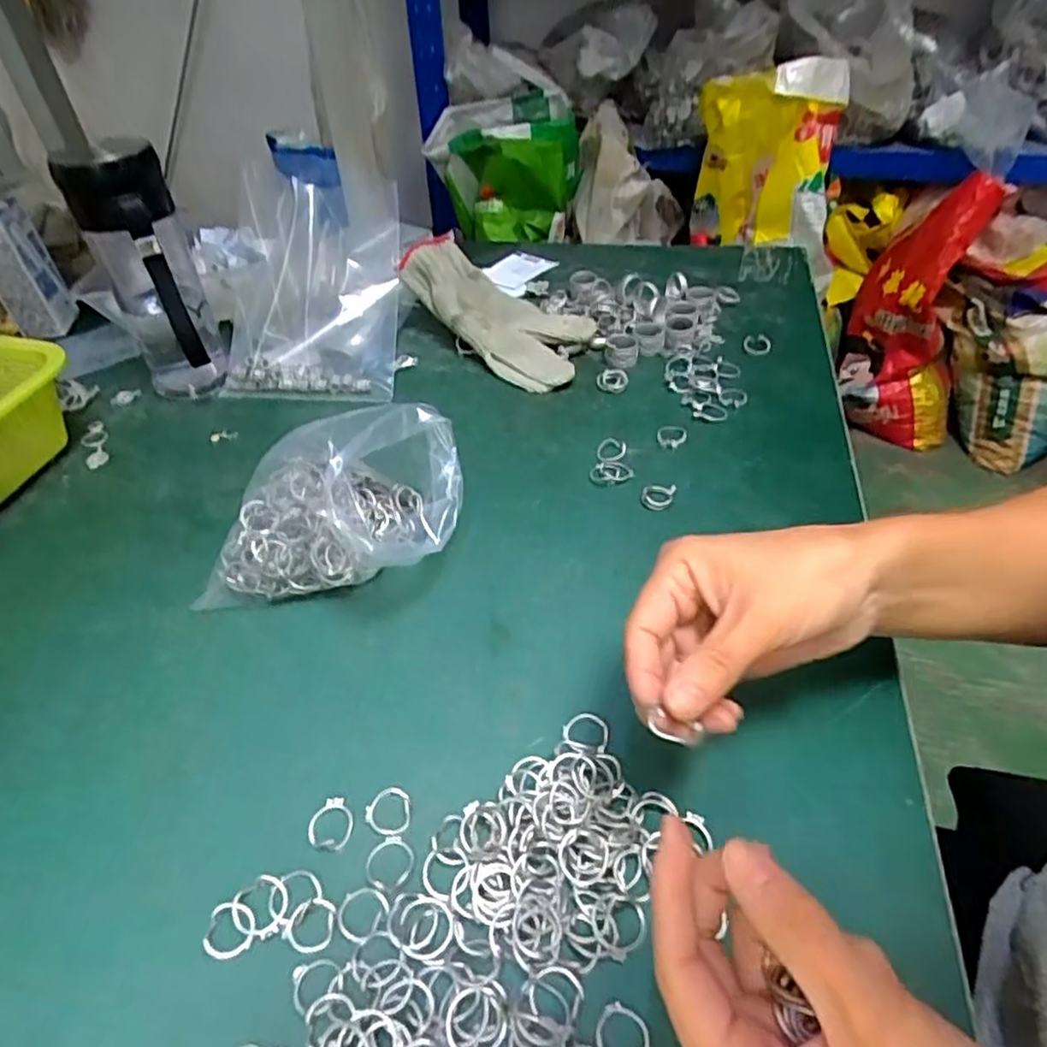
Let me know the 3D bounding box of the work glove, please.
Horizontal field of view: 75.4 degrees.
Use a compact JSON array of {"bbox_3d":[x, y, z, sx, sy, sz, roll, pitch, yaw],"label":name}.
[{"bbox_3d":[-0.018,-0.184,0.588,0.090,0.046,0.189,-36,70,-29],"label":"work glove"}]

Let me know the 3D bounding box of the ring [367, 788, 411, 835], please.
[{"bbox_3d":[-0.061,0.130,0.307,0.020,0.004,0.021,-2,44,2],"label":"ring"}]

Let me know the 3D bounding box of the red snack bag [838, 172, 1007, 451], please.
[{"bbox_3d":[0.885,-0.445,1.532,0.283,0.568,0.146,25,49,25],"label":"red snack bag"}]

